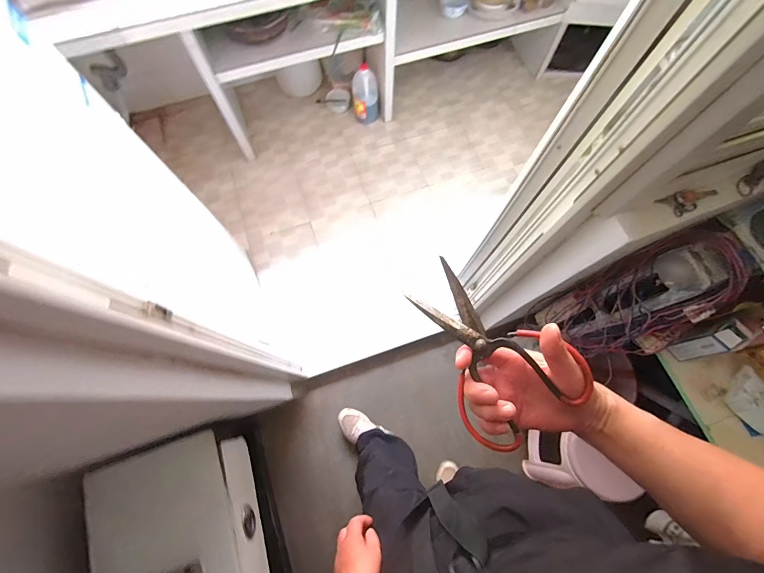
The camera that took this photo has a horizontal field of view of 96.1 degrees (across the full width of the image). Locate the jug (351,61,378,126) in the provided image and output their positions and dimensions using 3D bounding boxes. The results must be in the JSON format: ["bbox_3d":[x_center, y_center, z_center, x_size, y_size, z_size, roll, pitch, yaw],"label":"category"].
[{"bbox_3d":[-0.082,-0.944,1.677,0.124,0.271,0.135,-2,72,-1],"label":"jug"}]

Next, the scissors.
[{"bbox_3d":[0.099,0.069,0.358,0.179,0.034,0.129,43,88,11],"label":"scissors"}]

